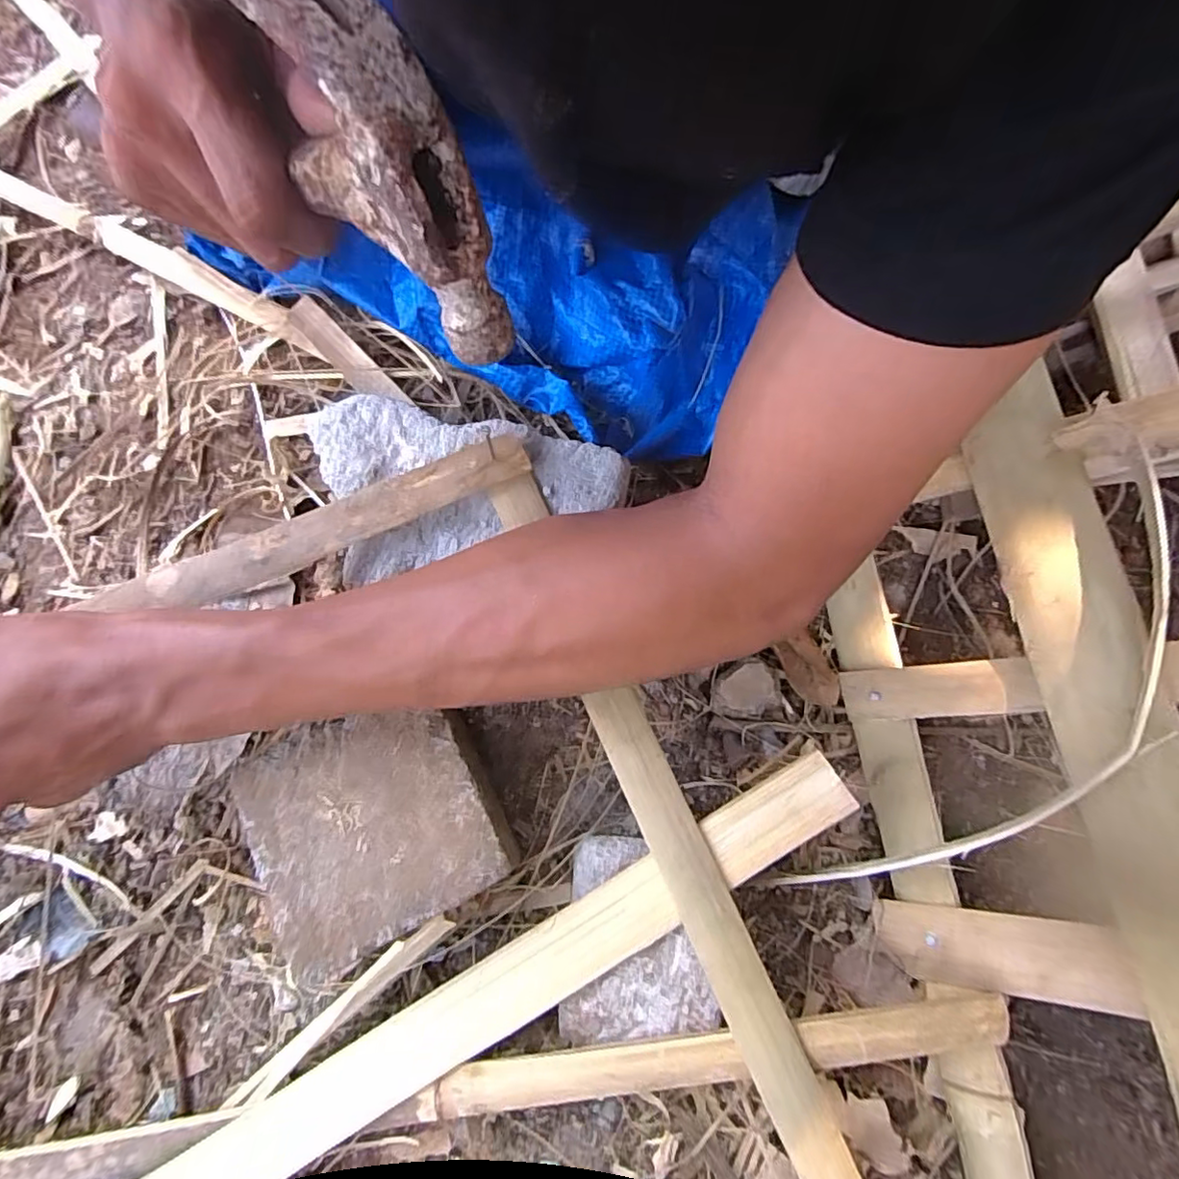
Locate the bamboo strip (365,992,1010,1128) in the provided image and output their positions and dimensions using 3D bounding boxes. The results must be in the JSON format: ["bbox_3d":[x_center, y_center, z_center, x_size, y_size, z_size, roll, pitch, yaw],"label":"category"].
[{"bbox_3d":[0.044,0.207,0.261,0.268,0.007,0.022,-9,80,2],"label":"bamboo strip"}]

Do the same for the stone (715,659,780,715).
[{"bbox_3d":[0.085,0.056,0.328,0.029,0.025,0.028,0,74,1],"label":"stone"}]

